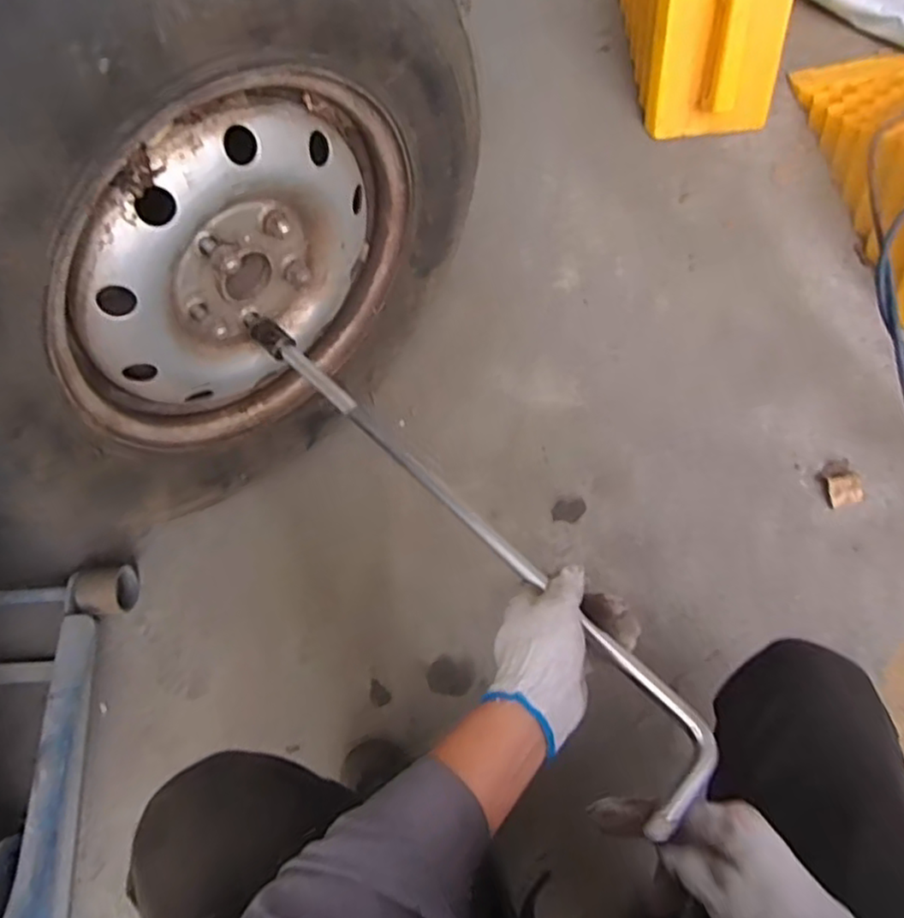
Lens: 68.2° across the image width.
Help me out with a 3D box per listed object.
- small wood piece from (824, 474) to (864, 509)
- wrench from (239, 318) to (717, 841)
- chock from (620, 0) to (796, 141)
[{"bbox_3d":[0.513,0.042,0.873,0.046,0.018,0.039,-8,73,0],"label":"small wood piece"},{"bbox_3d":[-0.016,0.050,0.560,0.074,0.041,0.547,-42,65,-10],"label":"wrench"},{"bbox_3d":[0.374,-0.735,1.002,0.189,0.197,0.432,-7,73,0],"label":"chock"}]

